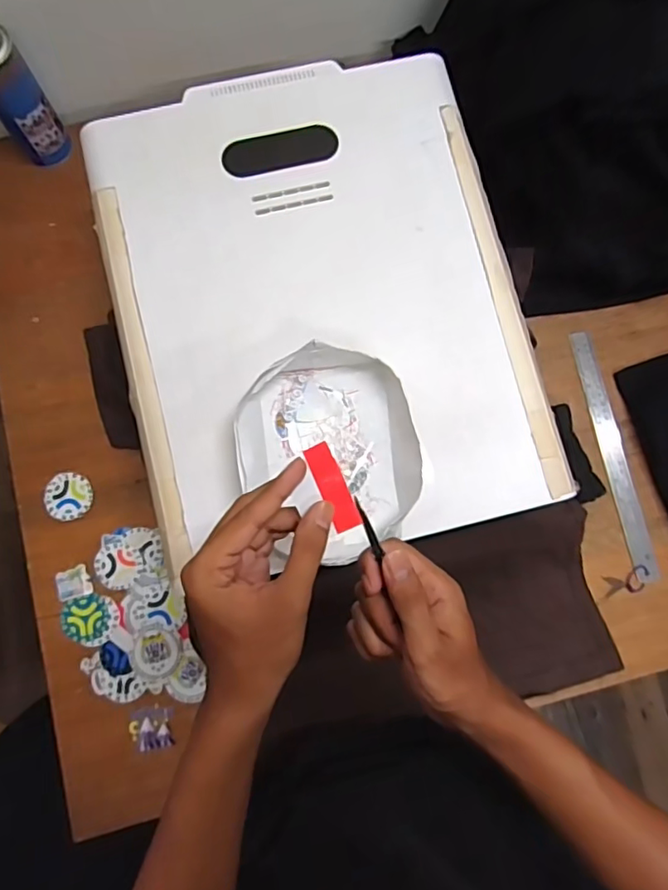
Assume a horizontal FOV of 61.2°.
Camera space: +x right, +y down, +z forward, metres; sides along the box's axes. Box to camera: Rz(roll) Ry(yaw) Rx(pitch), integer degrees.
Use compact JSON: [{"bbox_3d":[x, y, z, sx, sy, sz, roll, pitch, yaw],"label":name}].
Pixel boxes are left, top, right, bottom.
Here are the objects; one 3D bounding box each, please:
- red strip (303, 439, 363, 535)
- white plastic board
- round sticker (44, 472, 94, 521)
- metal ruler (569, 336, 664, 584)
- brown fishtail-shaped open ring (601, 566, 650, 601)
[{"bbox_3d":[0.000,0.027,0.363,0.017,0.004,0.058,-26,96,-6],"label":"red strip"},{"bbox_3d":[-0.016,-0.150,0.572,0.396,0.026,0.501,-14,80,-4],"label":"white plastic board"},{"bbox_3d":[-0.326,0.063,0.694,0.054,0.005,0.057,2,79,-12],"label":"round sticker"},{"bbox_3d":[0.354,0.010,0.715,0.030,0.005,0.320,-12,80,4],"label":"metal ruler"},{"bbox_3d":[0.357,0.167,0.689,0.061,0.005,0.028,-16,80,-4],"label":"brown fishtail-shaped open ring"}]

